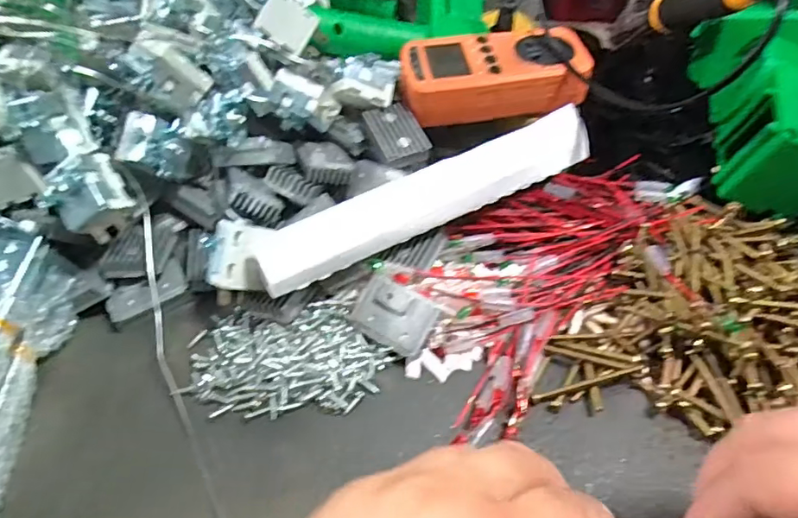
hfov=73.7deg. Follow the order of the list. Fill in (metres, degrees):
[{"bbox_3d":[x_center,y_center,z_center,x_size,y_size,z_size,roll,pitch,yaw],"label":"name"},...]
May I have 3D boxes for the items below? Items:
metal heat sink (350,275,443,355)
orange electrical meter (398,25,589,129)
[{"bbox_3d":[-0.003,0.031,0.299,0.045,0.008,0.031,27,81,18],"label":"metal heat sink"},{"bbox_3d":[0.066,-0.133,0.378,0.126,0.028,0.066,-6,49,-2],"label":"orange electrical meter"}]

